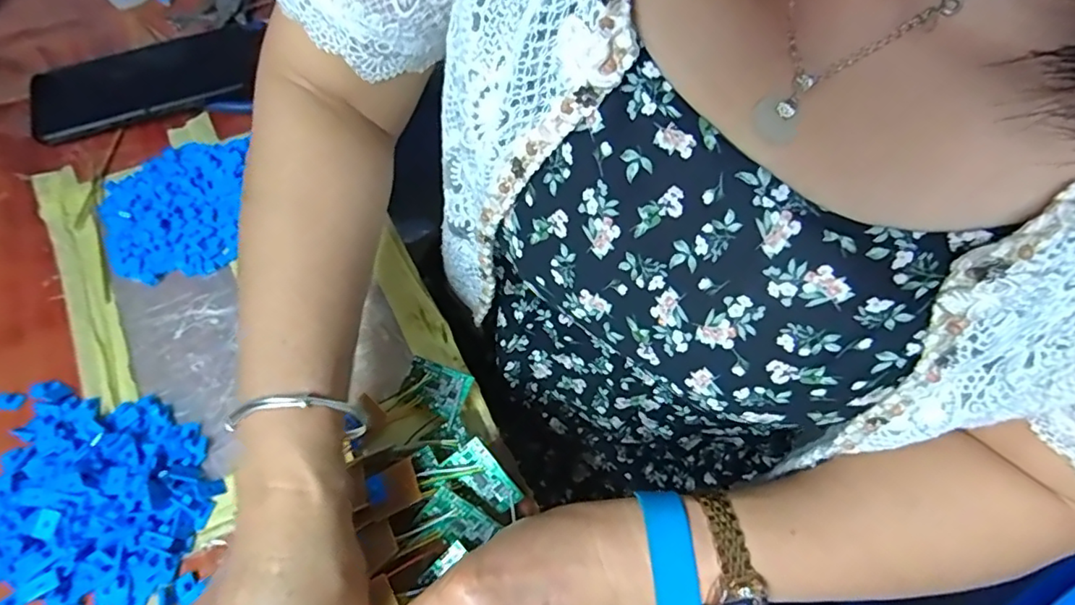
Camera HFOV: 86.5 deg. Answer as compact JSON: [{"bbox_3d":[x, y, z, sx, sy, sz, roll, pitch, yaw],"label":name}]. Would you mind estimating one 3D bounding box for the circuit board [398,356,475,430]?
[{"bbox_3d":[-0.064,0.053,0.357,0.044,0.008,0.030,24,61,12],"label":"circuit board"}]

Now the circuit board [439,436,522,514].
[{"bbox_3d":[-0.031,0.099,0.320,0.026,0.004,0.042,-39,87,5],"label":"circuit board"}]

